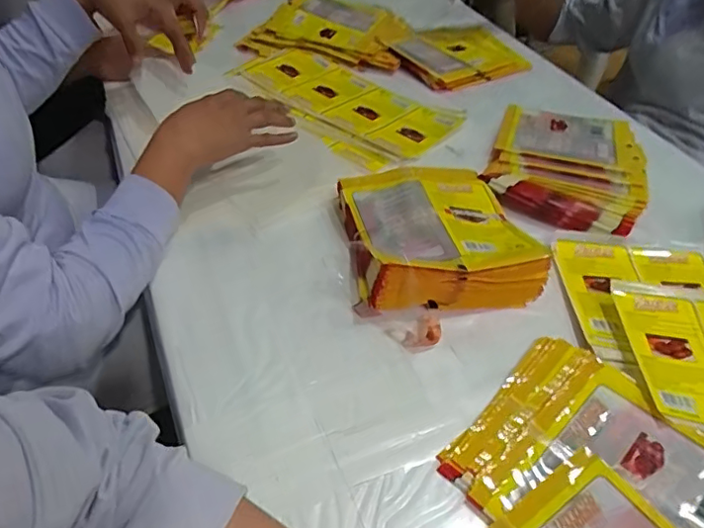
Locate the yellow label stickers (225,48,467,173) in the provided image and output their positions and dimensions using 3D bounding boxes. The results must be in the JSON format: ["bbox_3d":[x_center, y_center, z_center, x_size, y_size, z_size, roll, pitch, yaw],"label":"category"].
[{"bbox_3d":[-0.021,-0.240,0.842,0.341,0.020,0.188,35,52,23],"label":"yellow label stickers"}]

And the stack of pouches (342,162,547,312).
[{"bbox_3d":[0.090,-0.039,0.606,0.186,0.053,0.191,-6,45,-10],"label":"stack of pouches"}]

